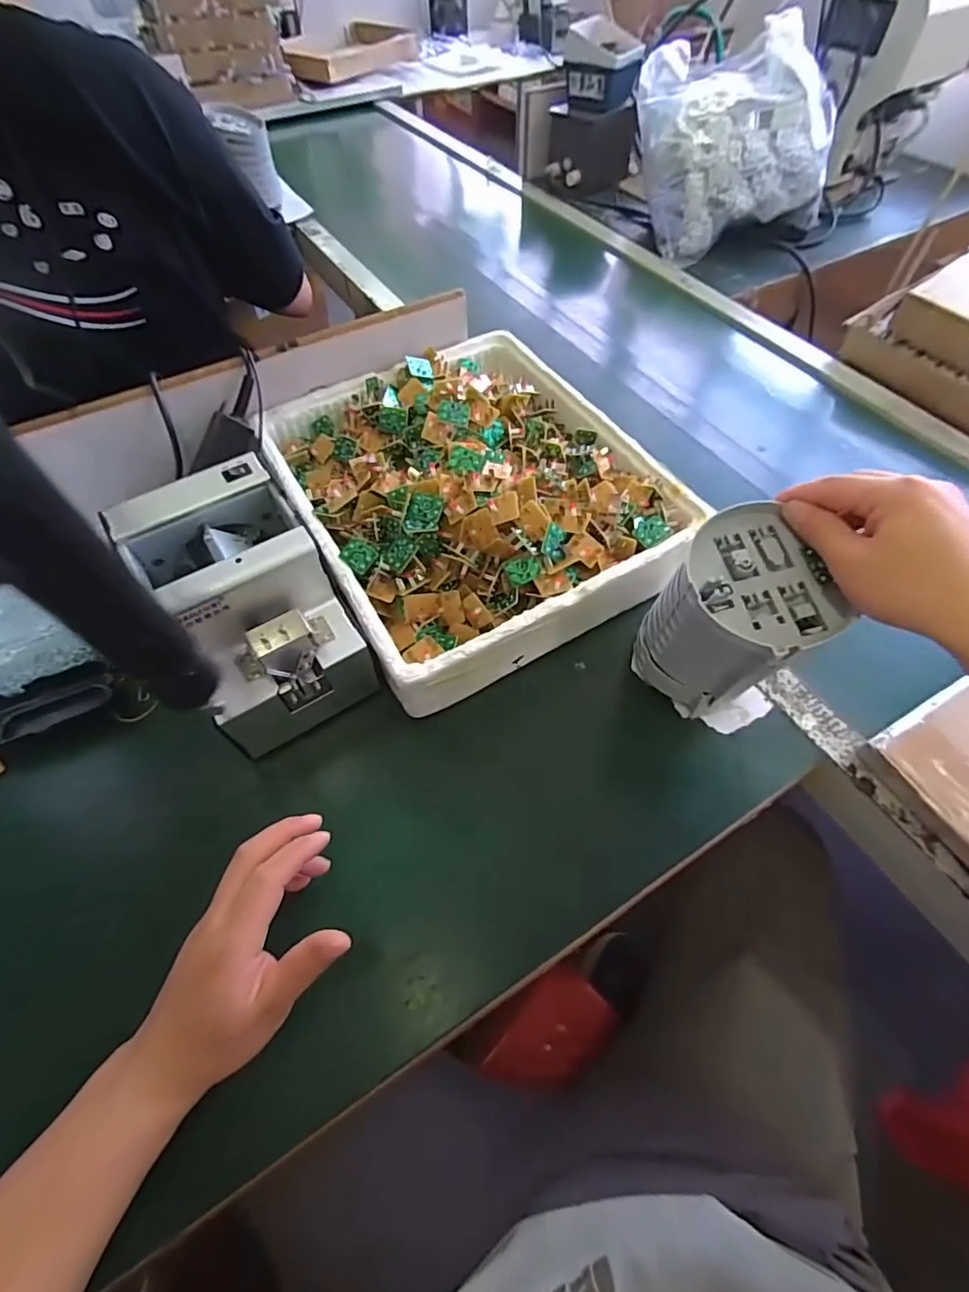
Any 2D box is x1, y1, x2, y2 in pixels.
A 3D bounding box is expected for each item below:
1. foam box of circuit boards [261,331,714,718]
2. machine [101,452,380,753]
[{"bbox_3d":[-0.013,-0.161,0.531,0.324,0.088,0.389,-26,61,-15],"label":"foam box of circuit boards"},{"bbox_3d":[-0.183,-0.030,0.426,0.119,0.131,0.179,-30,63,-17],"label":"machine"}]

